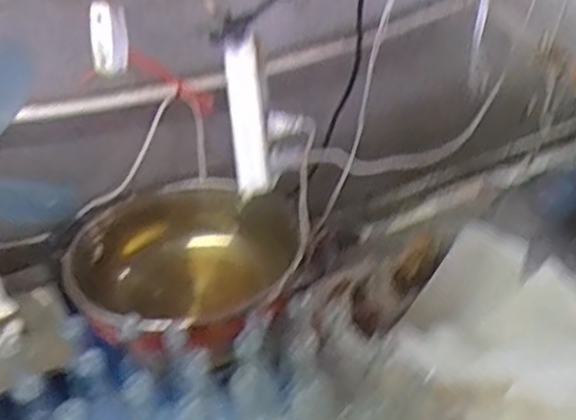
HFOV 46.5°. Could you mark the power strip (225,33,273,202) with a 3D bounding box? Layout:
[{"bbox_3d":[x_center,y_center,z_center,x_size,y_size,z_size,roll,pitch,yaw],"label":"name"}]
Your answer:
[{"bbox_3d":[-0.045,-0.105,0.767,0.041,0.183,0.040,-6,15,-5],"label":"power strip"}]

